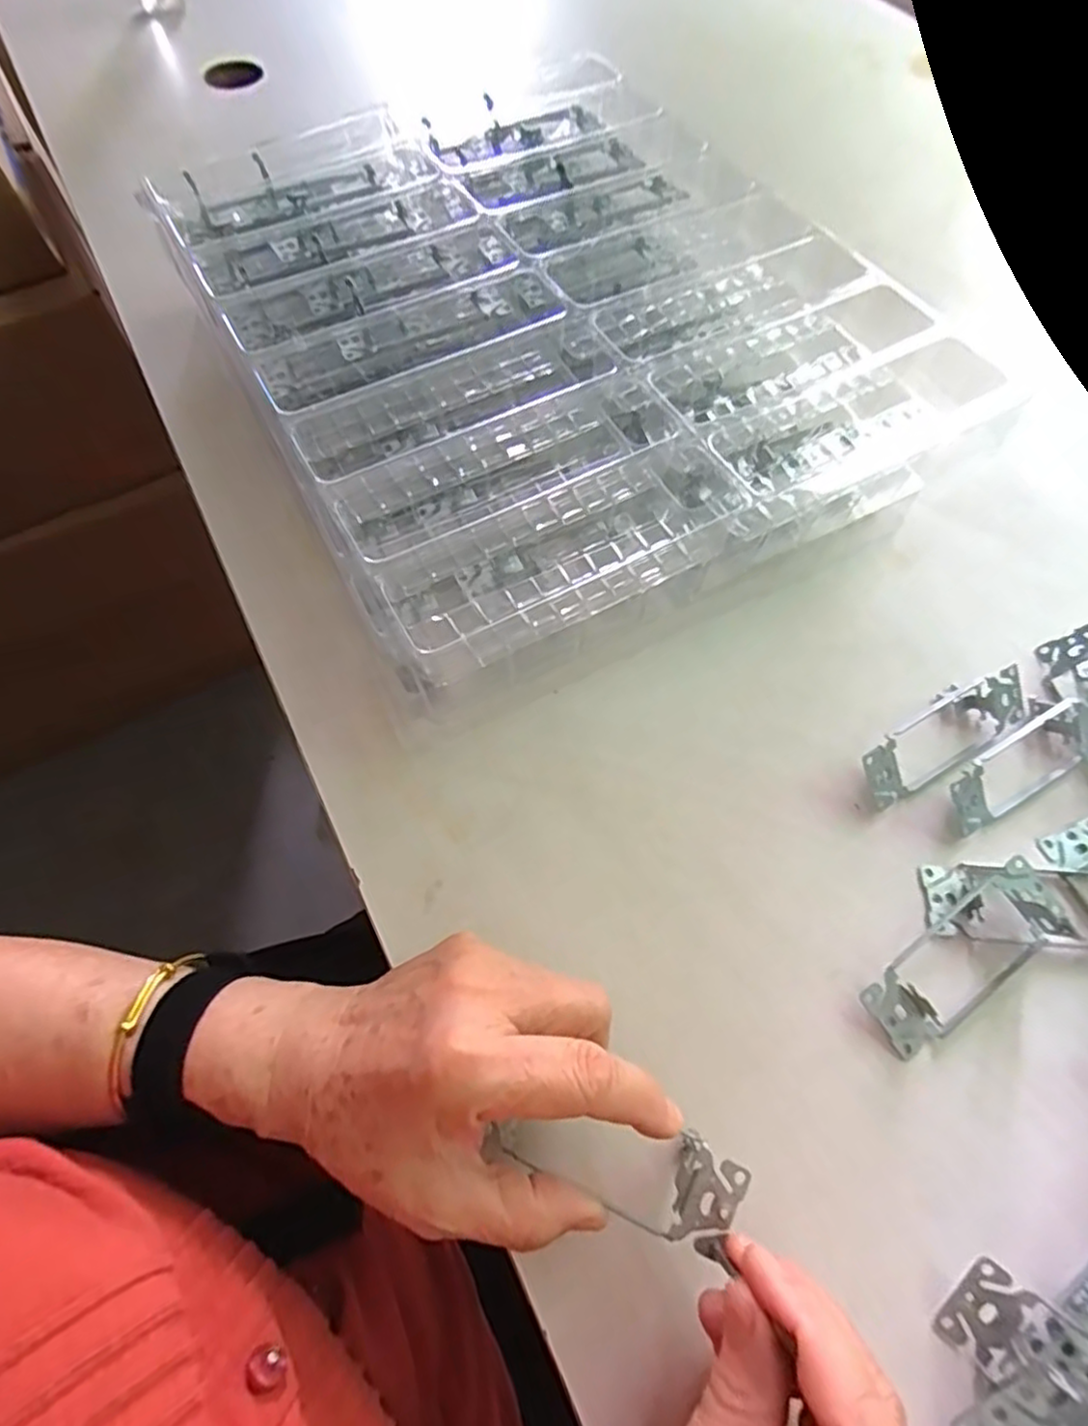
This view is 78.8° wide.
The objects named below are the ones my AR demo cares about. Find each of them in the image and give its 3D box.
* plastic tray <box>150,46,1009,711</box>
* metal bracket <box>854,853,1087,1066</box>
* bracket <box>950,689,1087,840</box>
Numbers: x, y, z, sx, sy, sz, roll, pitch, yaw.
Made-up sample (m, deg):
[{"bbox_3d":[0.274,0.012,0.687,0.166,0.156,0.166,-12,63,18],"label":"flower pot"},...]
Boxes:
[{"bbox_3d":[-0.012,-0.236,0.420,0.335,0.092,0.384,-27,67,-12],"label":"plastic tray"},{"bbox_3d":[0.191,0.108,0.294,0.102,0.025,0.038,-30,68,-14],"label":"metal bracket"},{"bbox_3d":[0.249,0.021,0.337,0.111,0.025,0.034,-31,68,-14],"label":"bracket"}]

